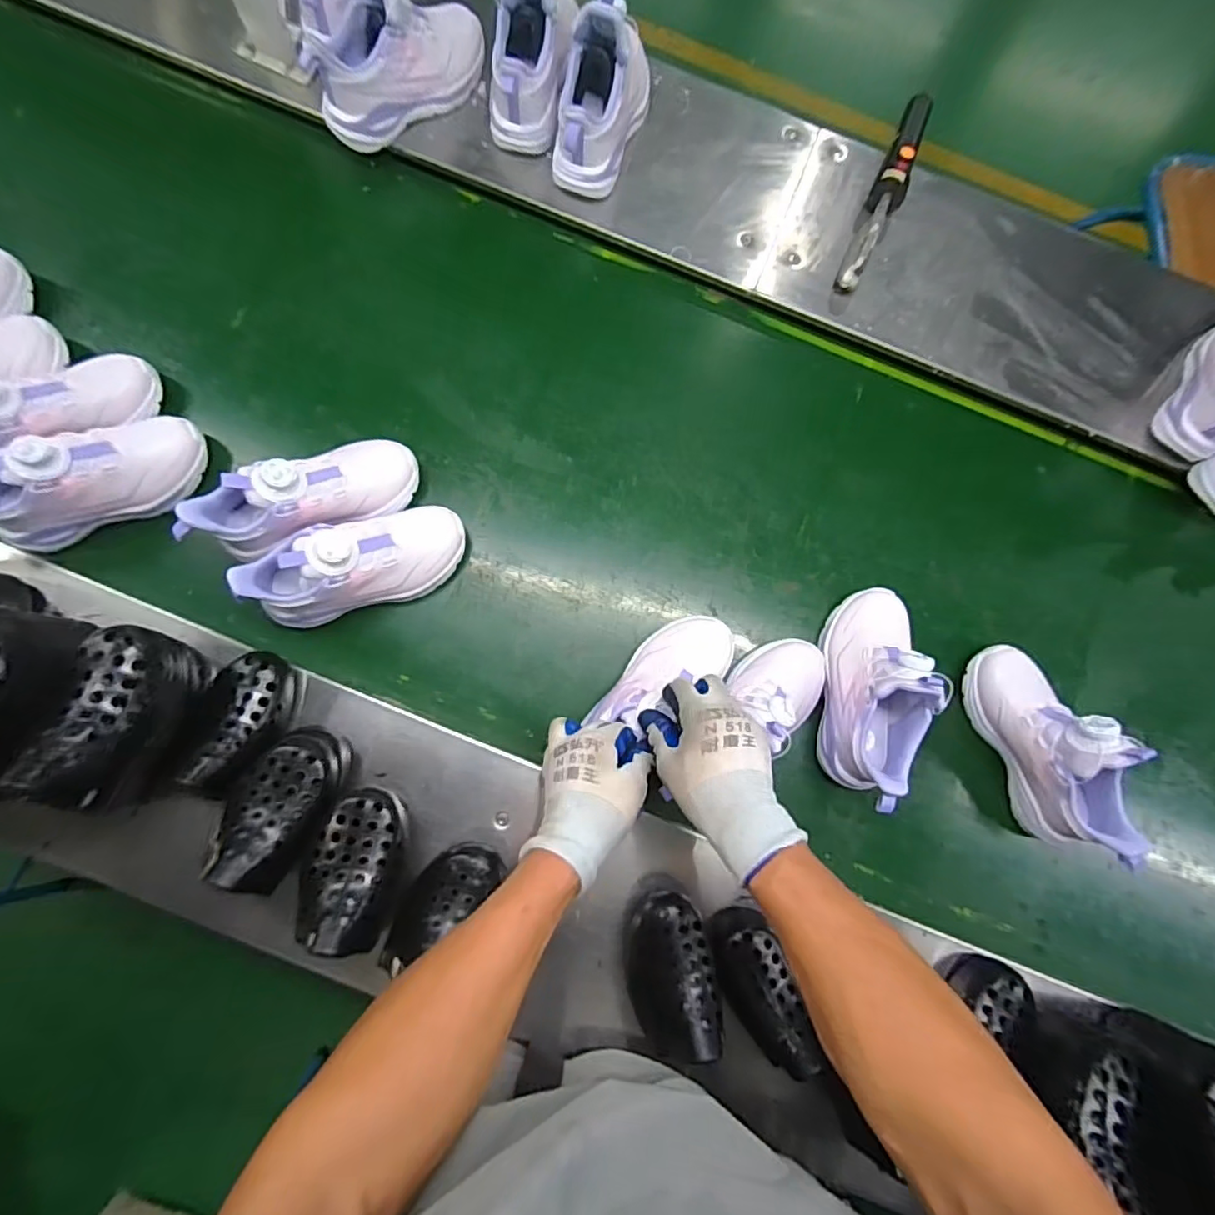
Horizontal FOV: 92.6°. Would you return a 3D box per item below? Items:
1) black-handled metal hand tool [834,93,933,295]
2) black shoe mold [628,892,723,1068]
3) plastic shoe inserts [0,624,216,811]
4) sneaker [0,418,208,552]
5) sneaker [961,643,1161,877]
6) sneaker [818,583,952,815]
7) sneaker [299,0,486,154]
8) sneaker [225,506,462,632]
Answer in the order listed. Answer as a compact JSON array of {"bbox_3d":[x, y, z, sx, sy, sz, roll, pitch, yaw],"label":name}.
[{"bbox_3d":[0.321,-0.476,0.659,0.034,0.044,0.265,23,81,1],"label":"black-handled metal hand tool"},{"bbox_3d":[0.055,0.316,0.511,0.072,0.093,0.111,-10,87,-4],"label":"black shoe mold"},{"bbox_3d":[-0.396,0.094,0.481,0.050,0.141,0.150,5,86,-3],"label":"plastic shoe inserts"},{"bbox_3d":[-0.508,-0.121,0.570,0.206,0.107,0.066,-29,84,-7],"label":"sneaker"},{"bbox_3d":[0.431,0.132,0.556,0.067,0.135,0.193,-16,82,-5],"label":"sneaker"},{"bbox_3d":[0.260,0.080,0.559,0.074,0.128,0.208,10,81,-2],"label":"sneaker"},{"bbox_3d":[-0.228,-0.607,0.628,0.202,0.112,0.085,-31,89,-4],"label":"sneaker"},{"bbox_3d":[-0.239,-0.041,0.559,0.202,0.089,0.070,-20,82,-20],"label":"sneaker"}]

